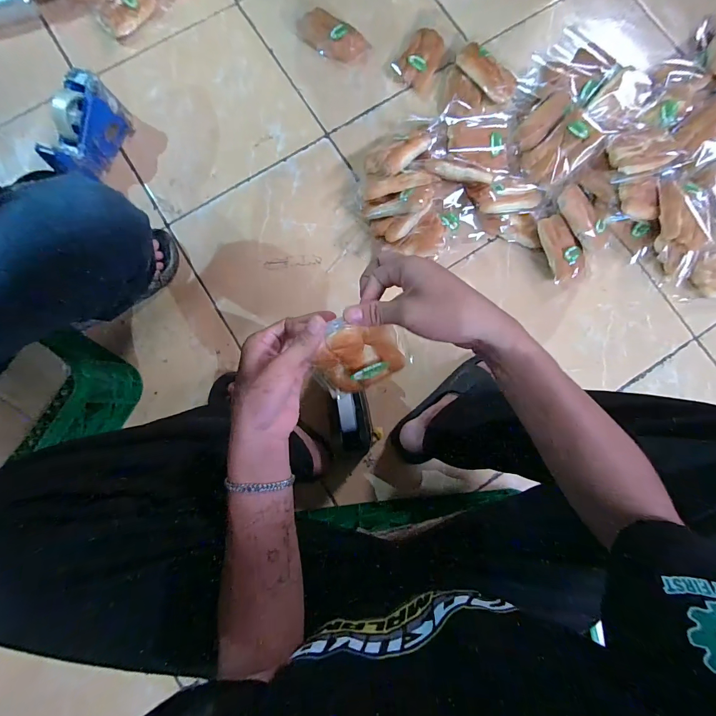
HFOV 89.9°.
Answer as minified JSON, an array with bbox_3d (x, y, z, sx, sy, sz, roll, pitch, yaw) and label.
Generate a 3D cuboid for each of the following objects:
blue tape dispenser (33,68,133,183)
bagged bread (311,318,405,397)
[{"bbox_3d":[-0.555,-0.461,0.732,0.081,0.106,0.197,24,83,2],"label":"blue tape dispenser"},{"bbox_3d":[0.002,-0.011,0.396,0.083,0.124,0.040,-22,57,-7],"label":"bagged bread"}]

